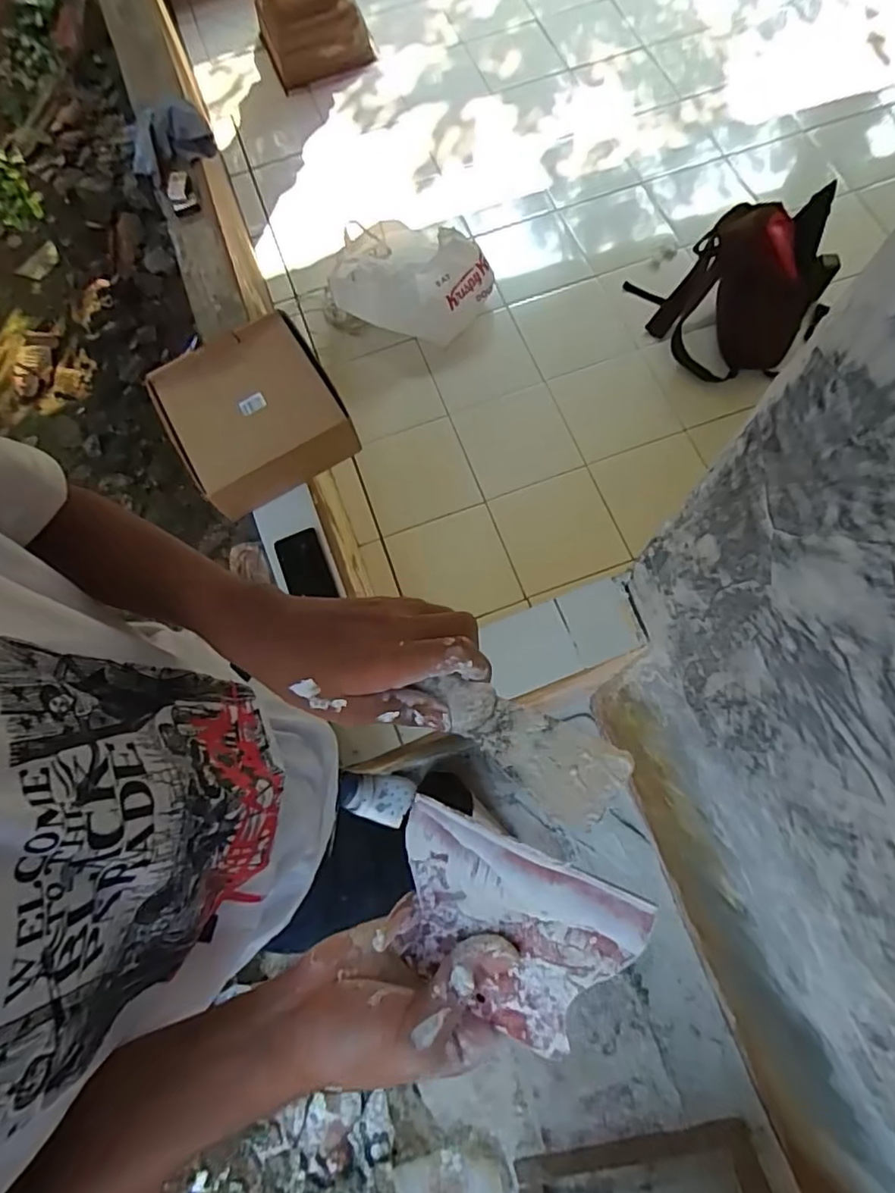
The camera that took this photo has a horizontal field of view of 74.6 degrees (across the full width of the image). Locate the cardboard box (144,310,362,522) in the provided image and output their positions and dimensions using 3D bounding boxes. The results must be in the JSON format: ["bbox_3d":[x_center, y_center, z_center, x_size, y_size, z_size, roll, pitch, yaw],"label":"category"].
[{"bbox_3d":[-0.335,-0.314,1.015,0.281,0.093,0.290,-28,74,-7],"label":"cardboard box"}]

